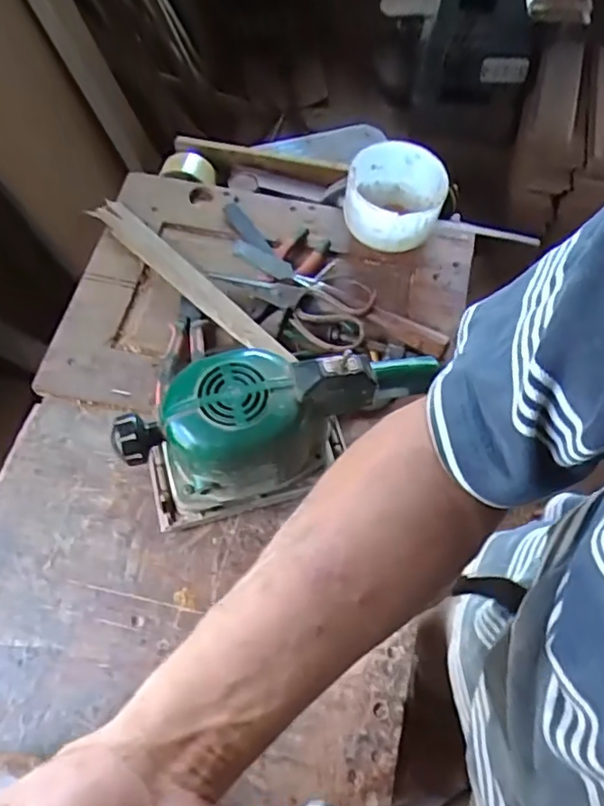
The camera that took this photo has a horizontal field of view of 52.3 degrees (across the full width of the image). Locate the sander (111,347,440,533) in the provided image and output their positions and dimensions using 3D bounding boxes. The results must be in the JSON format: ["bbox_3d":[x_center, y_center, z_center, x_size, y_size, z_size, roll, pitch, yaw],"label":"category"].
[{"bbox_3d":[-0.018,0.025,0.606,0.286,0.180,0.097,-14,66,-7],"label":"sander"}]

